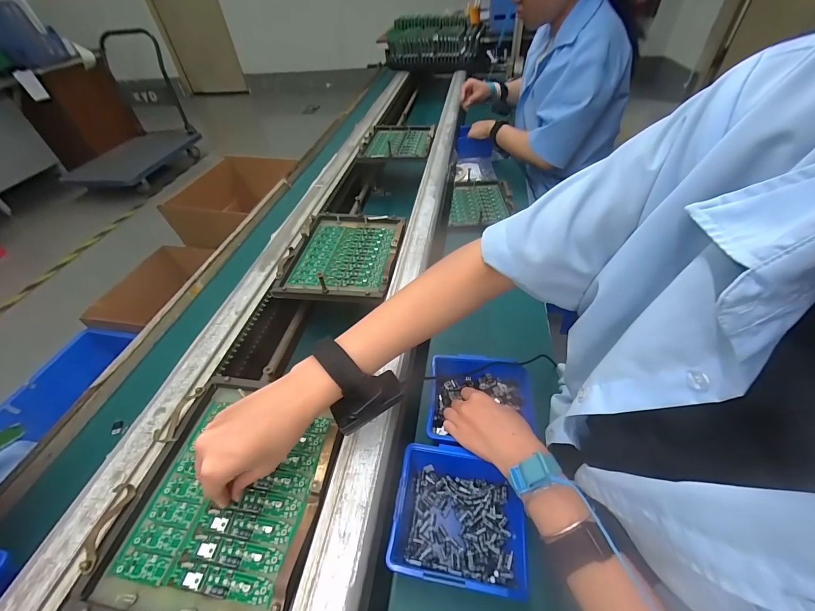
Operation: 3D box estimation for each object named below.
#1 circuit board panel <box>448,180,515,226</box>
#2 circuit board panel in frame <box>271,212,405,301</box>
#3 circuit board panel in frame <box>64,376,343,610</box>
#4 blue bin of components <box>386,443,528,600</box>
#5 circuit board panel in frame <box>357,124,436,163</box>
[{"bbox_3d":[0.186,-0.267,0.875,0.148,0.023,0.211,3,46,8],"label":"circuit board panel"},{"bbox_3d":[-0.106,-0.093,0.582,0.181,0.032,0.215,3,46,9],"label":"circuit board panel in frame"},{"bbox_3d":[-0.170,0.171,0.329,0.185,0.023,0.212,4,46,9],"label":"circuit board panel in frame"},{"bbox_3d":[0.054,0.228,0.371,0.126,0.063,0.119,5,46,10],"label":"blue bin of components"},{"bbox_3d":[-0.022,-0.445,0.921,0.181,0.033,0.243,4,46,9],"label":"circuit board panel in frame"}]

